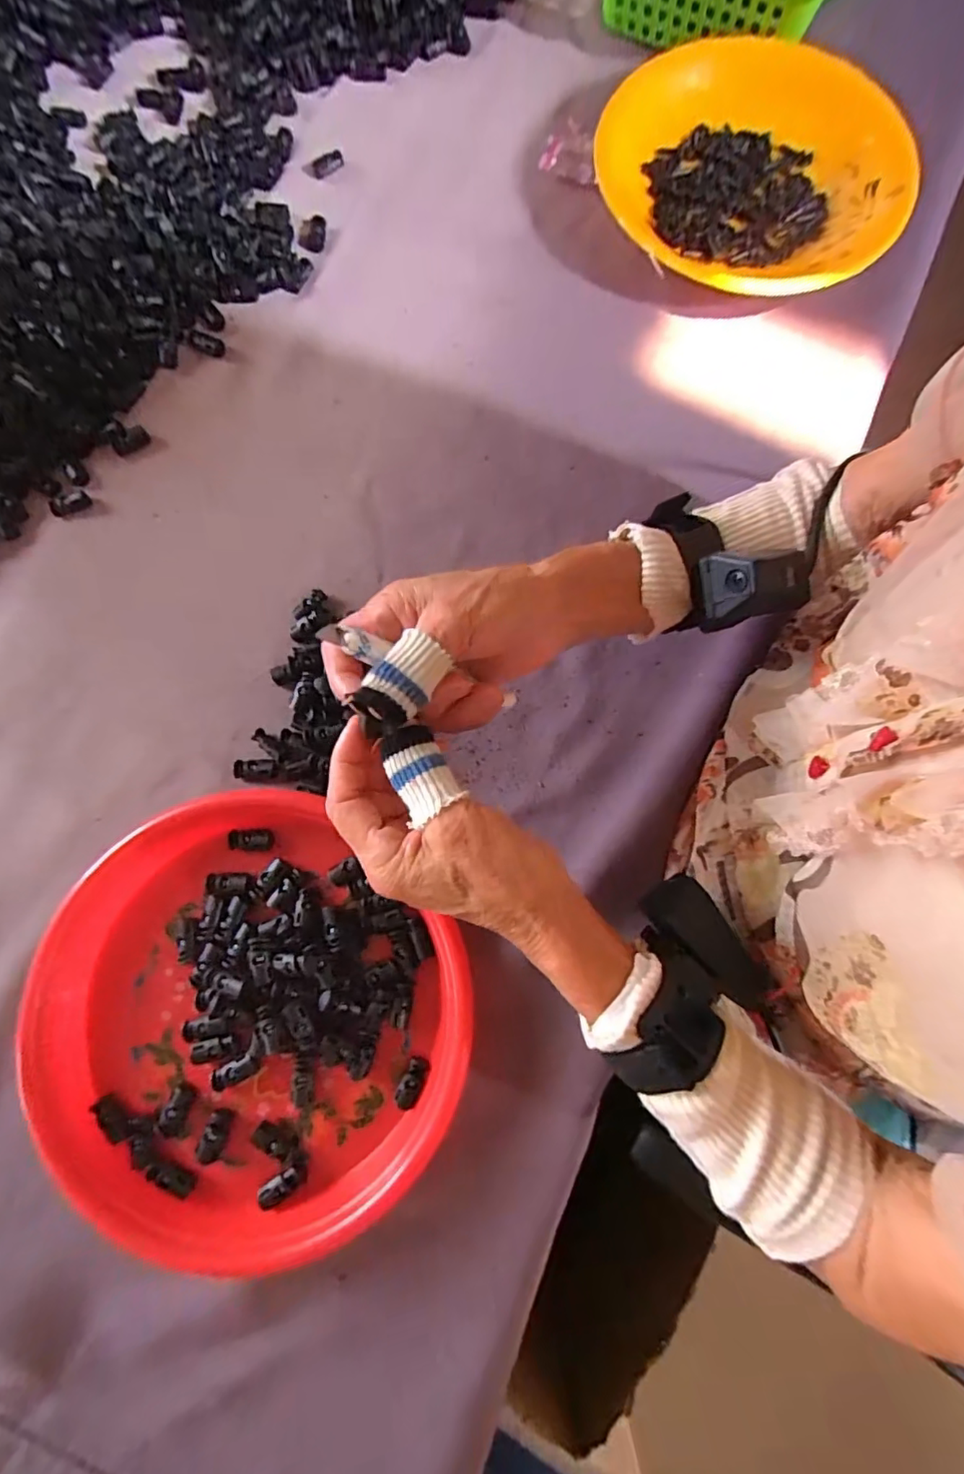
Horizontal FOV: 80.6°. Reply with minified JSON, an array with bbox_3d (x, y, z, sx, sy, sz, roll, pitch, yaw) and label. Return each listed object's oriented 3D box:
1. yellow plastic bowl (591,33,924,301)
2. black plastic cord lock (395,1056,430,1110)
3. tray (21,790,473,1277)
[{"bbox_3d":[0.215,-0.455,0.465,0.236,0.047,0.231,0,79,-1],"label":"yellow plastic bowl"},{"bbox_3d":[-0.042,0.209,0.343,0.014,0.009,0.029,25,79,4],"label":"black plastic cord lock"},{"bbox_3d":[-0.147,0.172,0.342,0.245,0.026,0.243,0,79,-1],"label":"tray"}]

